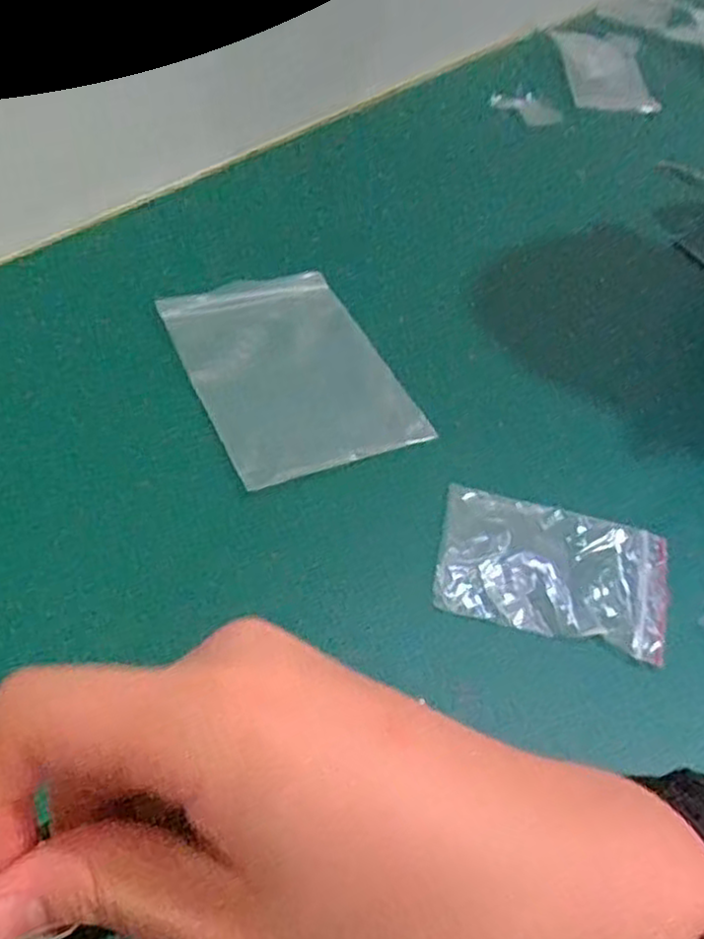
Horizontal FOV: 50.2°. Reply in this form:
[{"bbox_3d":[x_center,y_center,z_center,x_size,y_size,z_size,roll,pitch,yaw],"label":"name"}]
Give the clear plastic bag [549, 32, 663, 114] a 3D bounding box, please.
[{"bbox_3d":[0.260,-0.411,0.767,0.084,0.026,0.172,3,49,-5],"label":"clear plastic bag"}]

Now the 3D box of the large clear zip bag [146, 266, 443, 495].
[{"bbox_3d":[-0.040,-0.067,0.465,0.117,0.010,0.179,-17,54,-21],"label":"large clear zip bag"}]

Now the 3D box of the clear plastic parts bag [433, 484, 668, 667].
[{"bbox_3d":[0.102,0.049,0.383,0.113,0.010,0.076,14,49,4],"label":"clear plastic parts bag"}]

